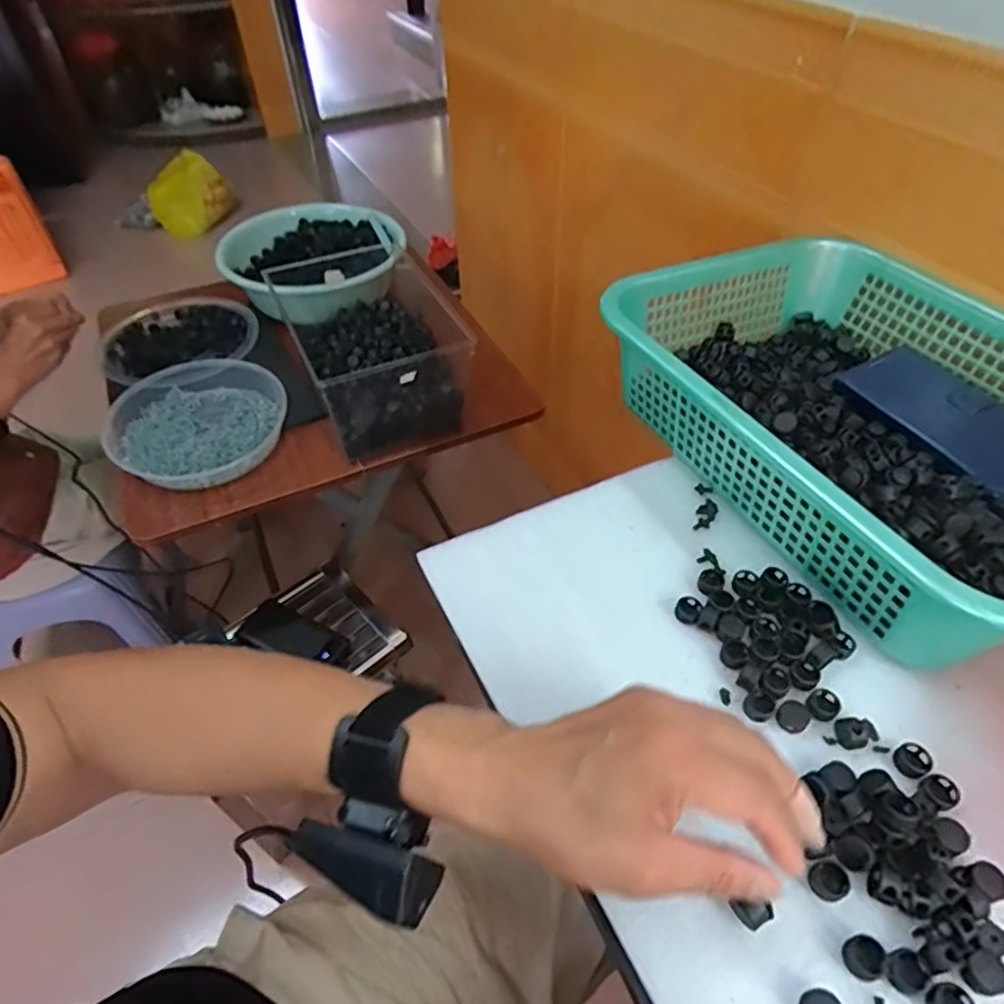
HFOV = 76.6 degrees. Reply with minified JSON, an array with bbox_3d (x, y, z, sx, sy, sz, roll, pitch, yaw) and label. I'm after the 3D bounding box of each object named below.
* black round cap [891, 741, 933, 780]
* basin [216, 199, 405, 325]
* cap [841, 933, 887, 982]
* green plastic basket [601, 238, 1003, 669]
[{"bbox_3d":[0.229,0.144,0.354,0.015,0.010,0.017,-29,54,-23],"label":"black round cap"},{"bbox_3d":[-0.302,-0.406,1.035,0.270,0.088,0.260,-1,48,1],"label":"basin"},{"bbox_3d":[0.168,0.210,0.294,0.018,0.005,0.016,-25,52,-20],"label":"cap"},{"bbox_3d":[0.287,-0.070,0.480,0.291,0.091,0.383,-24,52,-19],"label":"green plastic basket"}]

